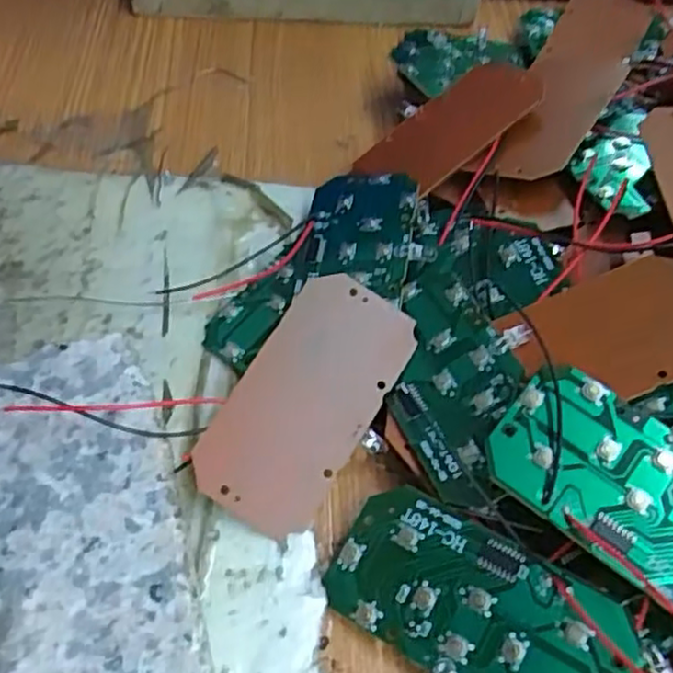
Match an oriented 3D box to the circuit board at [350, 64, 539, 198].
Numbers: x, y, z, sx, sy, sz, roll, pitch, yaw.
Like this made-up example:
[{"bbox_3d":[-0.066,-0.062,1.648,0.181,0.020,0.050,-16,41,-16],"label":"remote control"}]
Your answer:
[{"bbox_3d":[0.042,-0.077,0.263,0.067,0.006,0.036,-41,49,-4],"label":"circuit board"}]

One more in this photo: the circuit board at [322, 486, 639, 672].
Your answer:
[{"bbox_3d":[0.035,0.068,0.180,0.073,0.004,0.038,25,74,21],"label":"circuit board"}]

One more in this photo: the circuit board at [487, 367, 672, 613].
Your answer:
[{"bbox_3d":[0.075,0.040,0.177,0.073,0.012,0.036,35,59,17],"label":"circuit board"}]

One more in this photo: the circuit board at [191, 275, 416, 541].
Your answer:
[{"bbox_3d":[-0.009,0.018,0.205,0.037,0.004,0.074,33,75,-1],"label":"circuit board"}]

